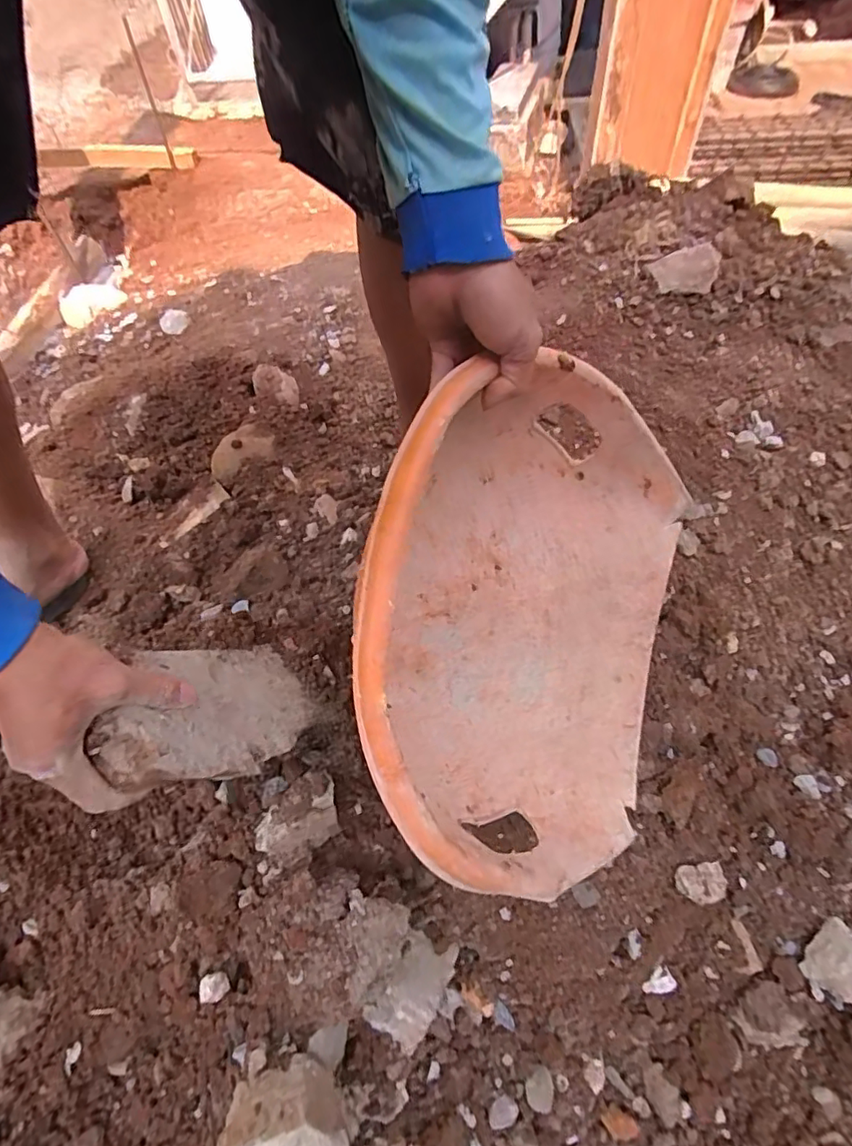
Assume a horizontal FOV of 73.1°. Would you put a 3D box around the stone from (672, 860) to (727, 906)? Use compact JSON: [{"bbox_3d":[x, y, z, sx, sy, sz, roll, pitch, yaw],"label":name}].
[{"bbox_3d":[0.300,0.336,0.624,0.054,0.017,0.039,-7,56,-2],"label":"stone"}]

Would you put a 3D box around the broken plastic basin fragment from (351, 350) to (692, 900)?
[{"bbox_3d":[0.085,0.034,0.510,0.130,0.411,0.414,-1,70,45],"label":"broken plastic basin fragment"}]

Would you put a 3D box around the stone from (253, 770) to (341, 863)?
[{"bbox_3d":[-0.120,0.231,0.538,0.082,0.053,0.051,-30,59,-17],"label":"stone"}]

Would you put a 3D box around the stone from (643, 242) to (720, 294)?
[{"bbox_3d":[0.380,-0.439,0.830,0.113,0.018,0.086,-13,56,-6],"label":"stone"}]

